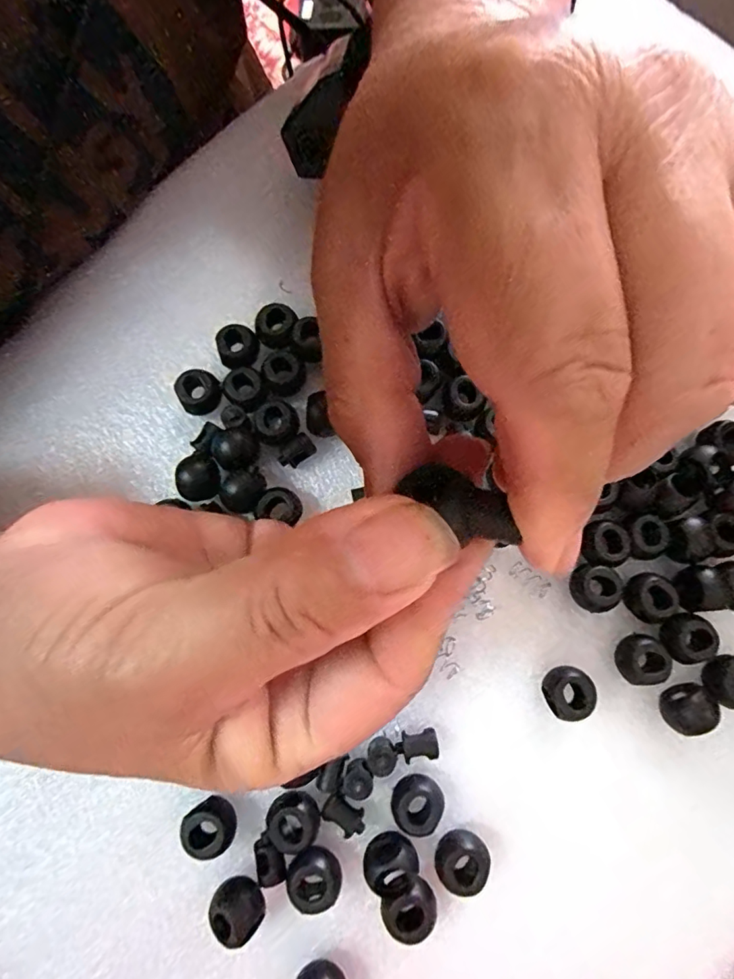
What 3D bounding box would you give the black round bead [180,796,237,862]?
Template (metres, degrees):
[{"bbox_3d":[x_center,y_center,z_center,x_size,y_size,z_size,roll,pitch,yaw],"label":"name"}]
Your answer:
[{"bbox_3d":[-0.053,0.114,0.170,0.017,0.012,0.016,0,78,0],"label":"black round bead"}]

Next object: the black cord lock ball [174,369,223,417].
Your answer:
[{"bbox_3d":[-0.067,-0.038,0.199,0.017,0.013,0.013,-43,81,-8],"label":"black cord lock ball"}]

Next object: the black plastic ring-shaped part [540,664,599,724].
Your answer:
[{"bbox_3d":[0.072,0.072,0.179,0.016,0.012,0.016,0,78,0],"label":"black plastic ring-shaped part"}]

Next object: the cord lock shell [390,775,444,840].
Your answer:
[{"bbox_3d":[0.017,0.106,0.171,0.016,0.012,0.017,41,81,8],"label":"cord lock shell"}]

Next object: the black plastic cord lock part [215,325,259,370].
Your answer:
[{"bbox_3d":[-0.052,-0.056,0.203,0.016,0.011,0.019,-34,80,-7],"label":"black plastic cord lock part"}]

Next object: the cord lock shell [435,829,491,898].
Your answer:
[{"bbox_3d":[0.032,0.123,0.168,0.017,0.013,0.015,-30,79,-6],"label":"cord lock shell"}]

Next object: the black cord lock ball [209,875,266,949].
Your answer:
[{"bbox_3d":[-0.042,0.136,0.164,0.017,0.015,0.017,0,78,0],"label":"black cord lock ball"}]

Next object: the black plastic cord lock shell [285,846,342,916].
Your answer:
[{"bbox_3d":[-0.017,0.128,0.166,0.018,0.013,0.015,6,78,2],"label":"black plastic cord lock shell"}]

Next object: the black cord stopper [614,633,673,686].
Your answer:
[{"bbox_3d":[0.099,0.061,0.181,0.016,0.010,0.016,0,78,0],"label":"black cord stopper"}]

